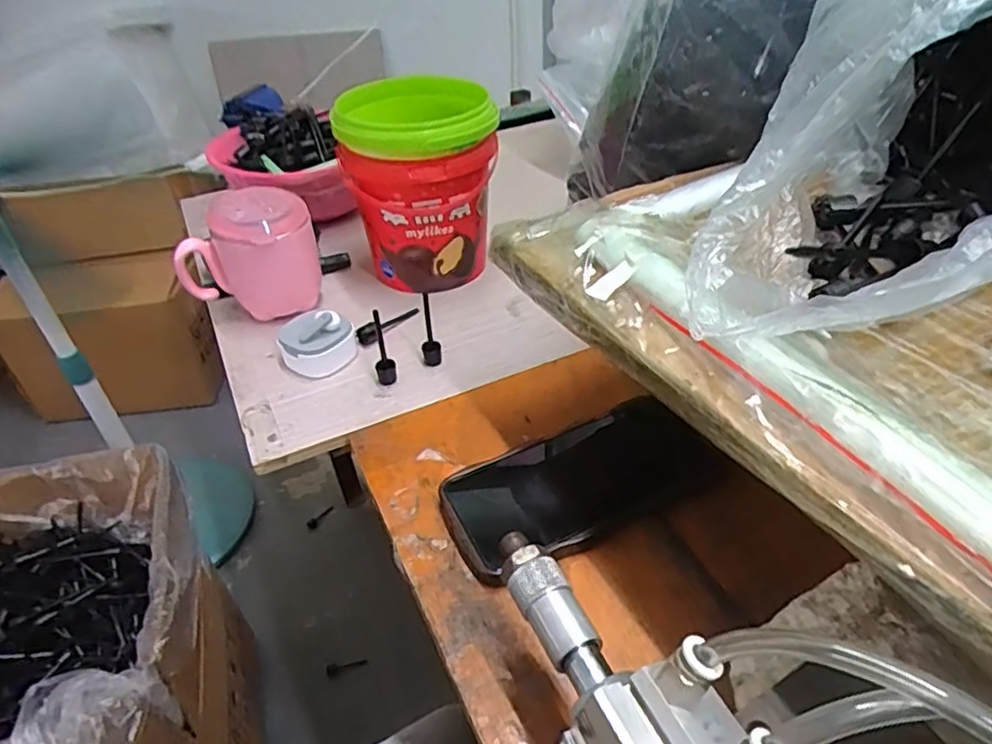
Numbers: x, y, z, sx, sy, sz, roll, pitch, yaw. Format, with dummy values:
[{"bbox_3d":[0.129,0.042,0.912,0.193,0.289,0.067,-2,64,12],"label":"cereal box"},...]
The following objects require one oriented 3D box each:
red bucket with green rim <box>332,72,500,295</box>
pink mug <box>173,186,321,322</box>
[{"bbox_3d":[-0.067,-0.165,0.582,0.127,0.156,0.138,-8,40,-6],"label":"red bucket with green rim"},{"bbox_3d":[-0.205,-0.102,0.551,0.111,0.094,0.078,1,40,5],"label":"pink mug"}]

